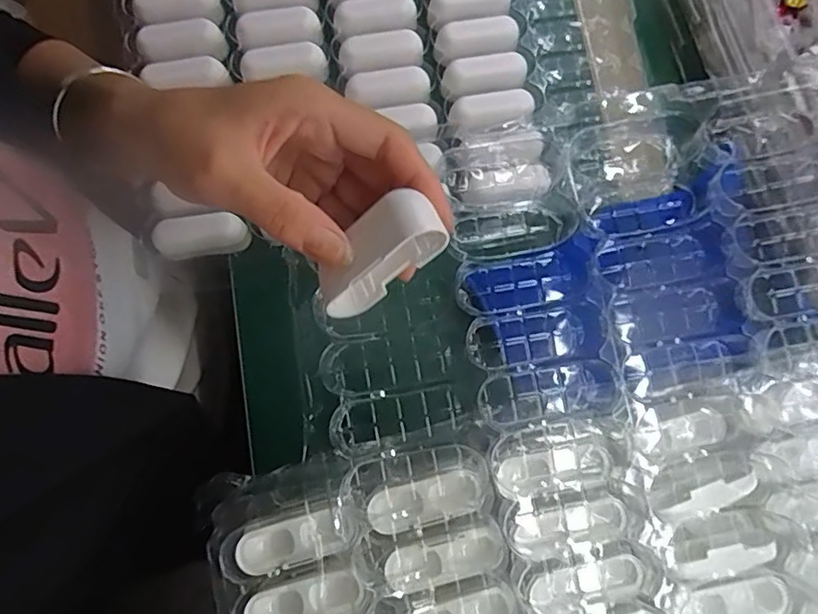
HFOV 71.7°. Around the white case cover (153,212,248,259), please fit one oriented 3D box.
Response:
[{"bbox_3d":[-0.145,-0.049,0.397,0.062,0.019,0.025,-8,79,-2],"label":"white case cover"}]

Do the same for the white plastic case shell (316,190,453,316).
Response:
[{"bbox_3d":[-0.014,-0.019,0.238,0.030,0.026,0.065,47,125,8],"label":"white plastic case shell"}]

